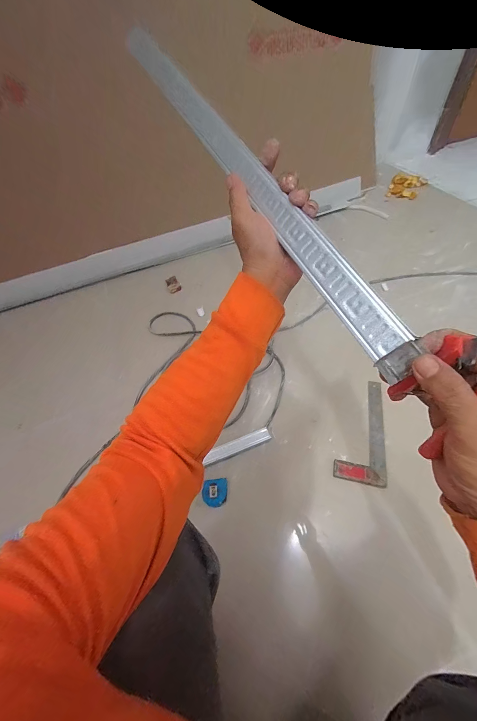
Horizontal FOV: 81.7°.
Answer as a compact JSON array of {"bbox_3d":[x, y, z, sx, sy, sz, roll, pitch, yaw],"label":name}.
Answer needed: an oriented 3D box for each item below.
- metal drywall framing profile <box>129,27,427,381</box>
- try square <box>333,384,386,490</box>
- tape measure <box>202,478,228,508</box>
[{"bbox_3d":[0.005,-0.212,0.302,0.032,0.031,0.538,-27,72,-14],"label":"metal drywall framing profile"},{"bbox_3d":[0.330,0.179,0.747,0.119,0.014,0.289,9,55,12],"label":"try square"},{"bbox_3d":[-0.055,0.313,0.654,0.056,0.031,0.058,-8,54,-1],"label":"tape measure"}]

